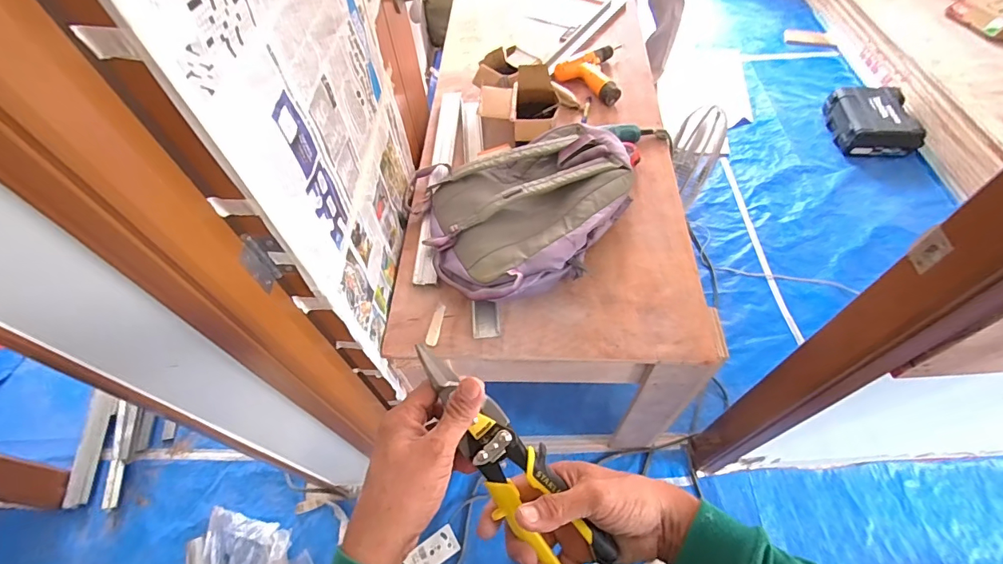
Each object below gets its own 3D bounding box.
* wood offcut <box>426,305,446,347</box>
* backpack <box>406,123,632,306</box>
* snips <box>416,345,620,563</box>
[{"bbox_3d":[-0.124,0.082,0.871,0.021,0.005,0.087,7,58,8],"label":"wood offcut"},{"bbox_3d":[0.047,-0.180,0.959,0.449,0.117,0.419,-23,58,-11],"label":"backpack"},{"bbox_3d":[0.004,0.153,0.395,0.056,0.021,0.235,-36,84,-17],"label":"snips"}]

